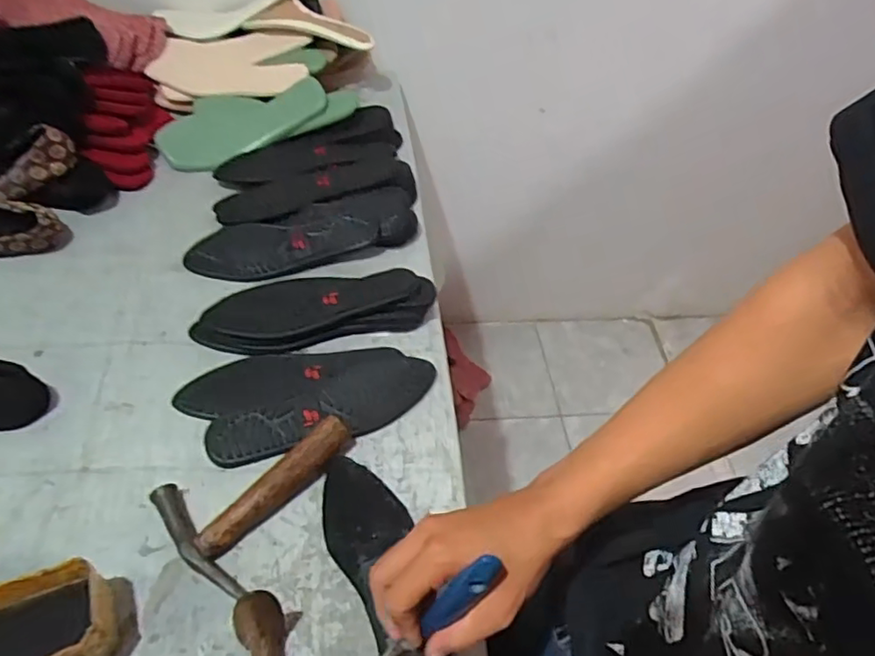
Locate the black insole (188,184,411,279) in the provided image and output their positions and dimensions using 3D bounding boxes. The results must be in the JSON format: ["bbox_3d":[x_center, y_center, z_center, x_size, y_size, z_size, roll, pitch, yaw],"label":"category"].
[{"bbox_3d":[-0.158,-0.117,0.767,0.289,0.026,0.096,-18,56,-17],"label":"black insole"}]

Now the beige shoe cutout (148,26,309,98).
[{"bbox_3d":[-0.305,-0.394,0.901,0.229,0.032,0.111,-3,53,-11],"label":"beige shoe cutout"}]

